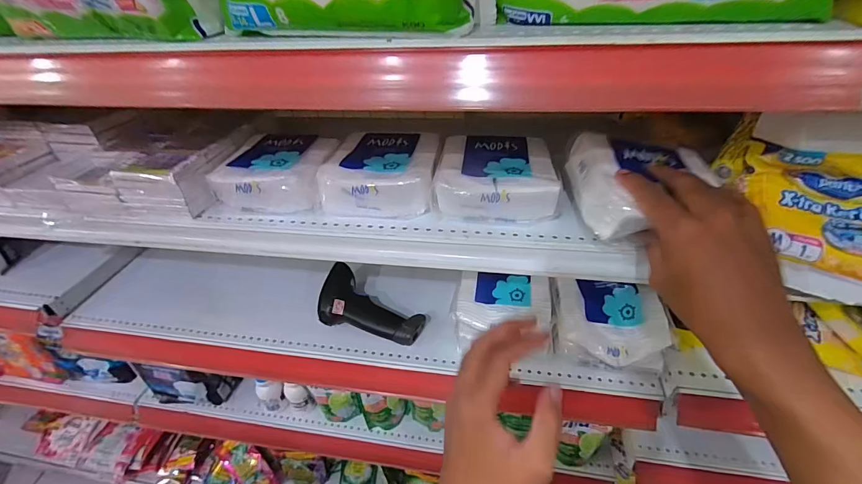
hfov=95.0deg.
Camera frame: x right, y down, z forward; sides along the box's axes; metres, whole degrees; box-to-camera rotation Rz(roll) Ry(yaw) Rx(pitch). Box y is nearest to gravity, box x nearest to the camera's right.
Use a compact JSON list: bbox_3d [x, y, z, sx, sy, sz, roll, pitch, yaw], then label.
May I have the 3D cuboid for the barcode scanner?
[{"bbox_3d":[-0.093,0.099,0.569,0.156,0.058,0.075,19,44,26],"label":"barcode scanner"}]

